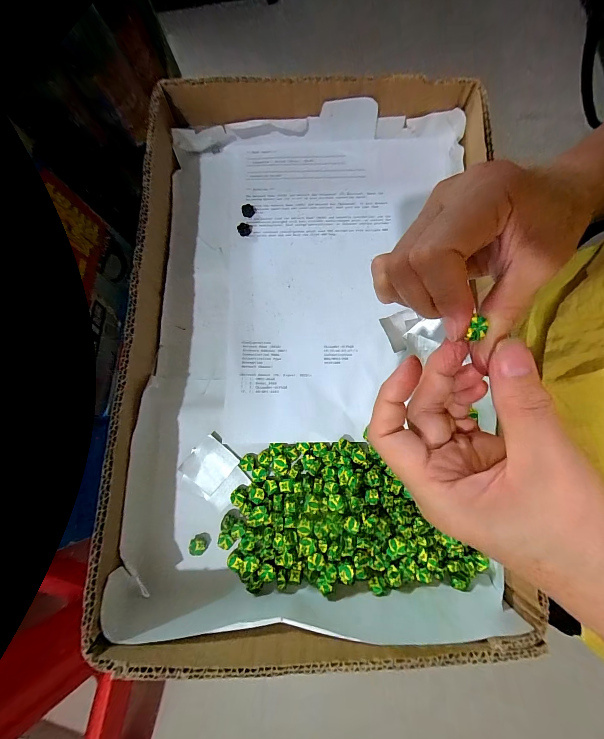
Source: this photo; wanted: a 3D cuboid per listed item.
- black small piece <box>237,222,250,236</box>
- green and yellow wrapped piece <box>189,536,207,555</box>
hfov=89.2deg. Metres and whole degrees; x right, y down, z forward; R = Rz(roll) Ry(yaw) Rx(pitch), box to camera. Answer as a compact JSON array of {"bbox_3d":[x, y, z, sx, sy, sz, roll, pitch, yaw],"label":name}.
[{"bbox_3d":[-0.056,-0.134,0.293,0.011,0.004,0.011,-15,75,4],"label":"black small piece"},{"bbox_3d":[-0.080,0.137,0.237,0.012,0.008,0.011,2,77,8],"label":"green and yellow wrapped piece"}]

